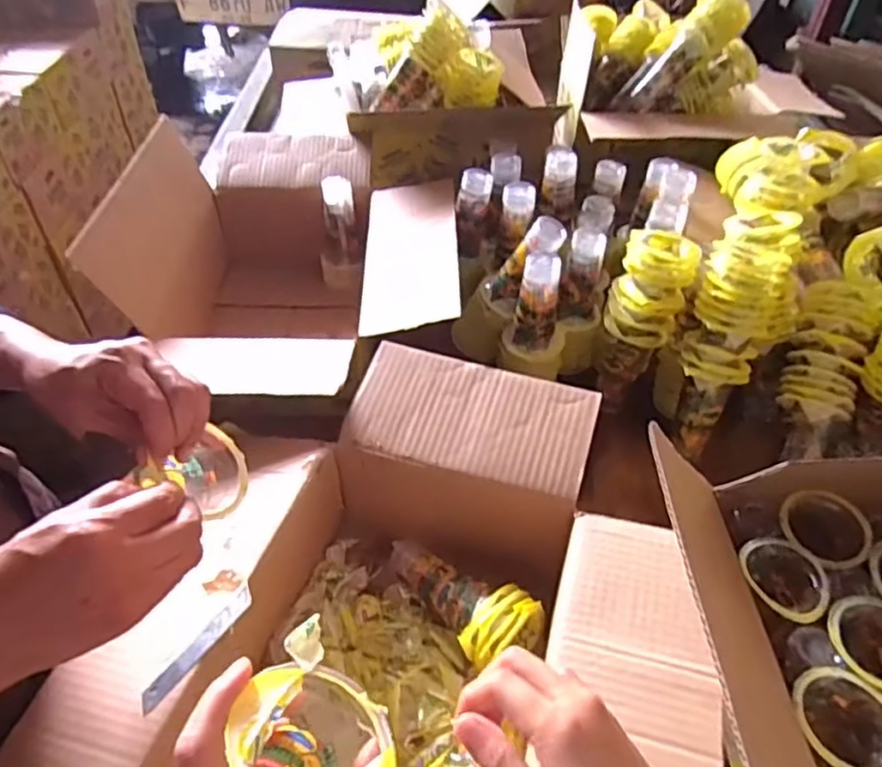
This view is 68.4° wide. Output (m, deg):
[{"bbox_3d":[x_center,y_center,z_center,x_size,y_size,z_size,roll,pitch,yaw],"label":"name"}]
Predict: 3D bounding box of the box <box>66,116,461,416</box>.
[{"bbox_3d":[-0.176,-0.145,0.842,0.383,0.248,0.527,2,46,1],"label":"box"}]

